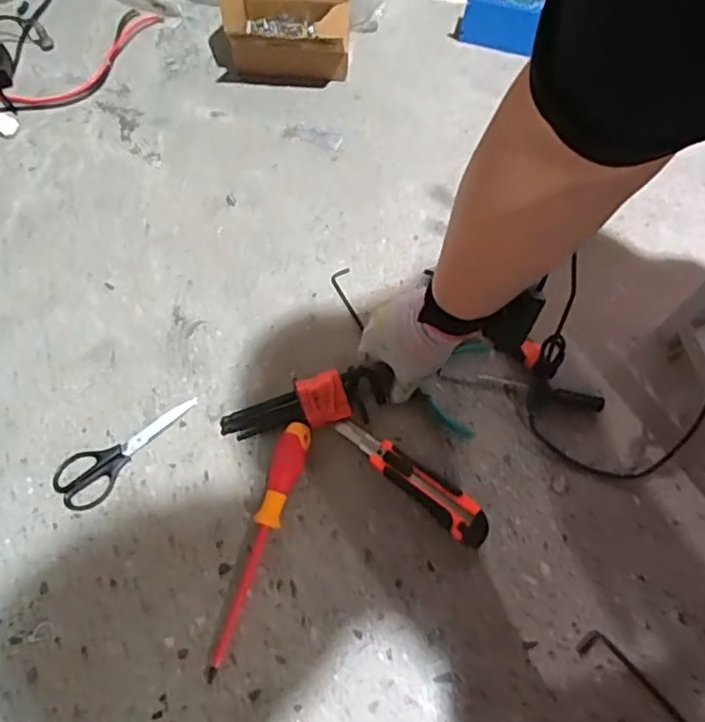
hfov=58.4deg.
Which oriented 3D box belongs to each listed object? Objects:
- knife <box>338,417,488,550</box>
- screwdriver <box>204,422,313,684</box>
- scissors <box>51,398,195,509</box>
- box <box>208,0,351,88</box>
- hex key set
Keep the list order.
[{"bbox_3d":[0.064,0.118,0.665,0.190,0.020,0.042,41,70,14],"label":"knife"},{"bbox_3d":[-0.093,0.179,0.629,0.031,0.027,0.251,17,66,5],"label":"screwdriver"},{"bbox_3d":[-0.239,0.093,0.678,0.164,0.005,0.057,-35,72,-17],"label":"scissors"},{"bbox_3d":[-0.105,-0.479,0.900,0.202,0.095,0.144,0,66,-3],"label":"box"},{"bbox_3d":[-0.057,0.049,0.689,0.171,0.038,0.053,-17,67,0],"label":"hex key set"}]

